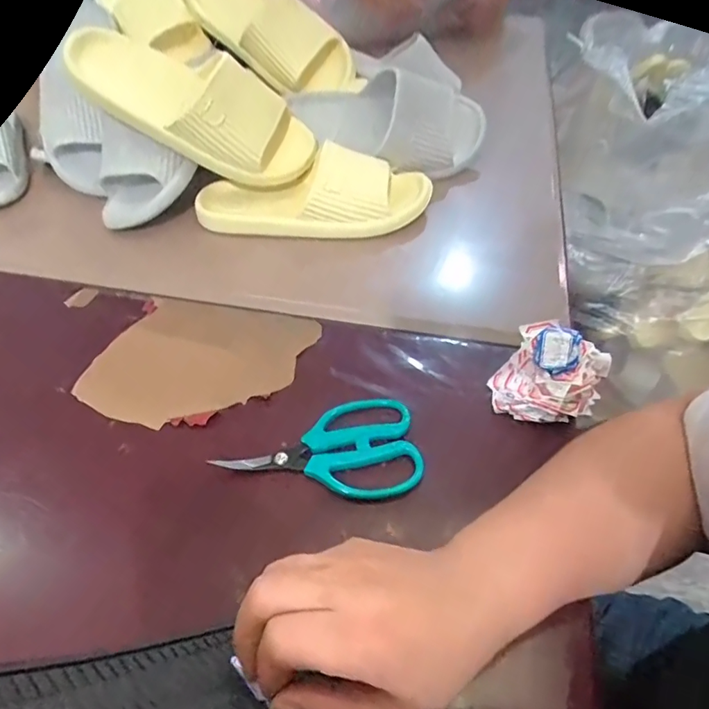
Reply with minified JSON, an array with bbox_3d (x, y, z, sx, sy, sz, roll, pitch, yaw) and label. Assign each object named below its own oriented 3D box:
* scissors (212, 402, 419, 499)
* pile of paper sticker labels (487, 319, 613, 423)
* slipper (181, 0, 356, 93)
[{"bbox_3d":[-0.024,0.074,0.370,0.143,0.013,0.078,-4,49,-1],"label":"scissors"},{"bbox_3d":[0.154,0.016,0.387,0.073,0.040,0.074,-1,49,1],"label":"pile of paper sticker labels"},{"bbox_3d":[-0.141,-0.449,0.653,0.311,0.087,0.074,33,57,3],"label":"slipper"}]

